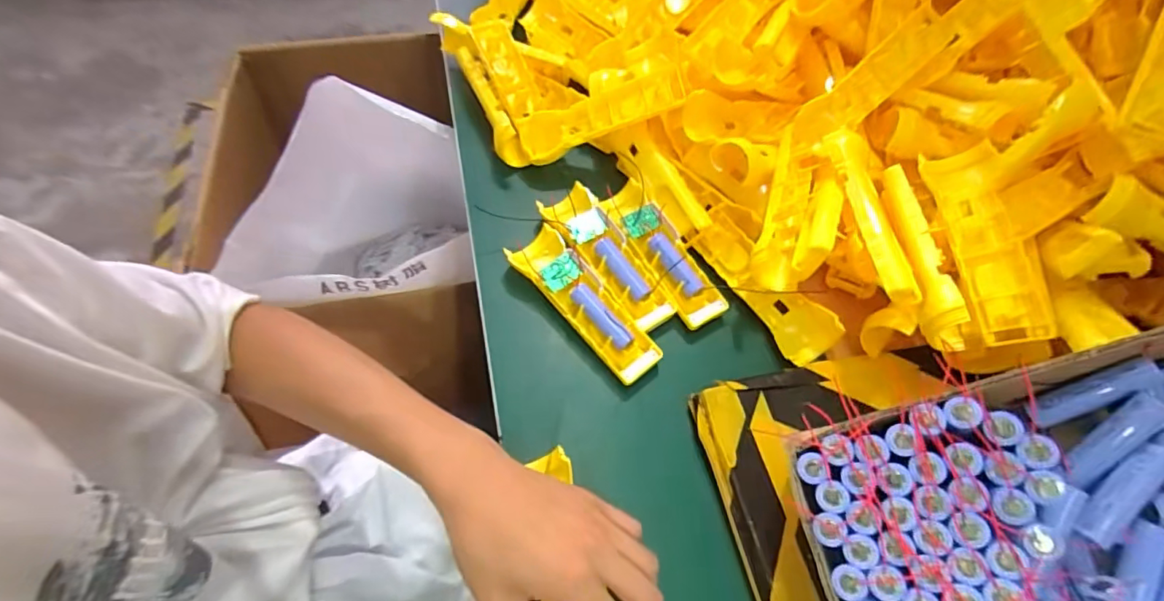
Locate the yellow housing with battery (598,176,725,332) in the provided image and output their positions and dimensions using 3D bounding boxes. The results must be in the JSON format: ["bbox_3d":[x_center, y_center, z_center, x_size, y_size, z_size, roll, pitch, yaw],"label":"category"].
[{"bbox_3d":[0.070,-0.047,0.477,0.046,0.027,0.159,-25,64,-18],"label":"yellow housing with battery"}]

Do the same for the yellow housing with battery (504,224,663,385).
[{"bbox_3d":[0.000,0.000,0.441,0.047,0.023,0.156,-34,67,-22],"label":"yellow housing with battery"}]

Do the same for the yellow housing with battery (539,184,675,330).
[{"bbox_3d":[0.021,-0.041,0.468,0.051,0.029,0.158,-29,65,-20],"label":"yellow housing with battery"}]

